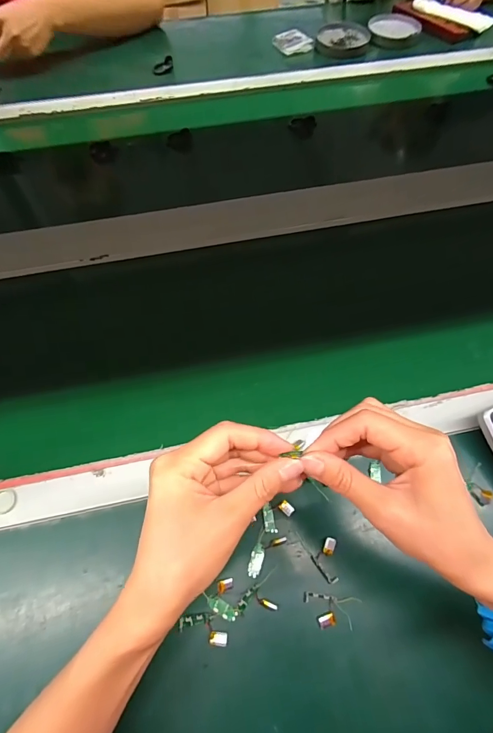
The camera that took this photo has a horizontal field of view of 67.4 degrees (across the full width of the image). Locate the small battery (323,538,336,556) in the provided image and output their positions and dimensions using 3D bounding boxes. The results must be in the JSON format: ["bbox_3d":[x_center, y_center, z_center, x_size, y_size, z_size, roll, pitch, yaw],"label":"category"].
[{"bbox_3d":[0.082,0.178,0.365,0.010,0.004,0.016,20,65,11],"label":"small battery"}]

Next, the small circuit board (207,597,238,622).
[{"bbox_3d":[-0.023,0.225,0.343,0.030,0.004,0.011,28,67,13],"label":"small circuit board"}]

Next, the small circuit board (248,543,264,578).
[{"bbox_3d":[0.010,0.188,0.359,0.012,0.004,0.029,17,65,8],"label":"small circuit board"}]

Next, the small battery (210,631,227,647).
[{"bbox_3d":[-0.026,0.246,0.333,0.016,0.004,0.011,5,63,3],"label":"small battery"}]

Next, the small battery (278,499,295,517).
[{"bbox_3d":[0.042,0.146,0.381,0.015,0.004,0.011,40,70,19],"label":"small battery"}]

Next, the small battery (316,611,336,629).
[{"bbox_3d":[0.074,0.233,0.338,0.017,0.004,0.011,-17,63,-7],"label":"small battery"}]

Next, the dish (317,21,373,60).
[{"bbox_3d":[0.212,-0.729,0.814,0.113,0.024,0.113,5,64,3],"label":"dish"}]

